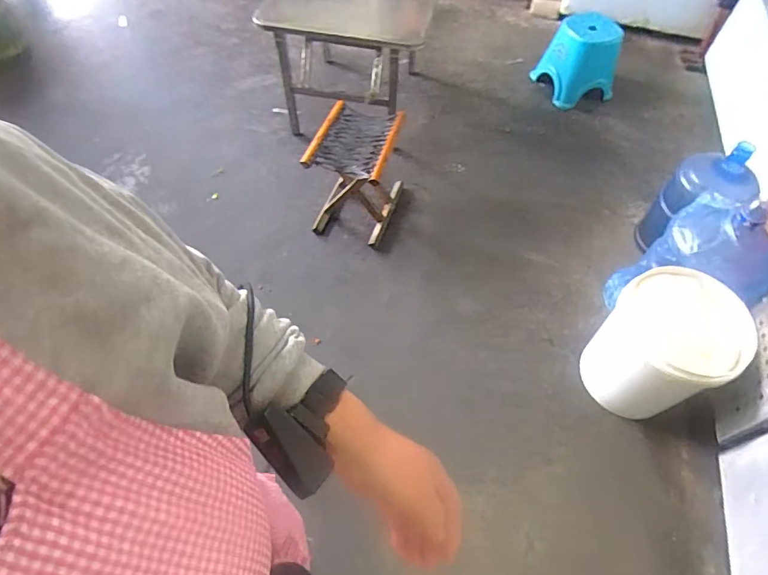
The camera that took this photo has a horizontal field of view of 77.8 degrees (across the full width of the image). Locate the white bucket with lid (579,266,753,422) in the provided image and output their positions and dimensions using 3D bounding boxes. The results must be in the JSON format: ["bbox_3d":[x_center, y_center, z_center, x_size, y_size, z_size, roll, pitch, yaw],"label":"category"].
[{"bbox_3d":[0.749,0.159,1.298,0.309,0.354,0.294,1,56,-2],"label":"white bucket with lid"}]

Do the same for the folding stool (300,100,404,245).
[{"bbox_3d":[-0.094,-0.386,1.624,0.274,0.340,0.315,15,57,7],"label":"folding stool"}]

